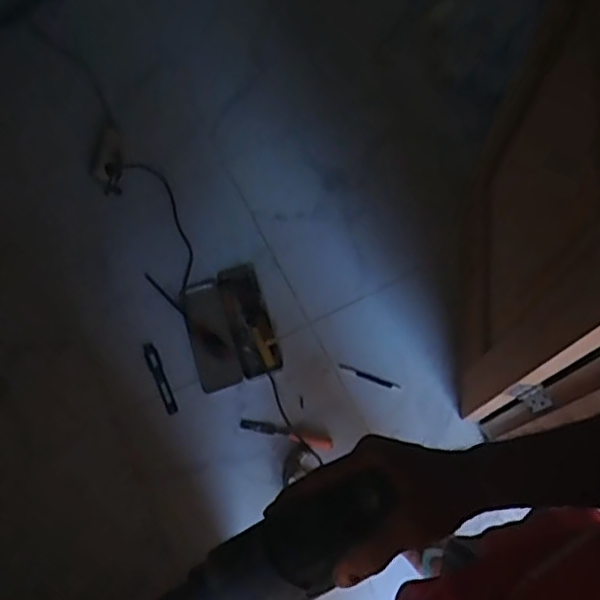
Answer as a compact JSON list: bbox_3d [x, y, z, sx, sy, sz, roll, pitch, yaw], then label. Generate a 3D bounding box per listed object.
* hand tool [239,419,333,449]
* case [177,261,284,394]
[{"bbox_3d":[-0.031,0.299,1.389,0.212,0.015,0.029,14,71,6],"label":"hand tool"},{"bbox_3d":[-0.172,0.062,1.478,0.194,0.032,0.283,-18,71,-5],"label":"case"}]

